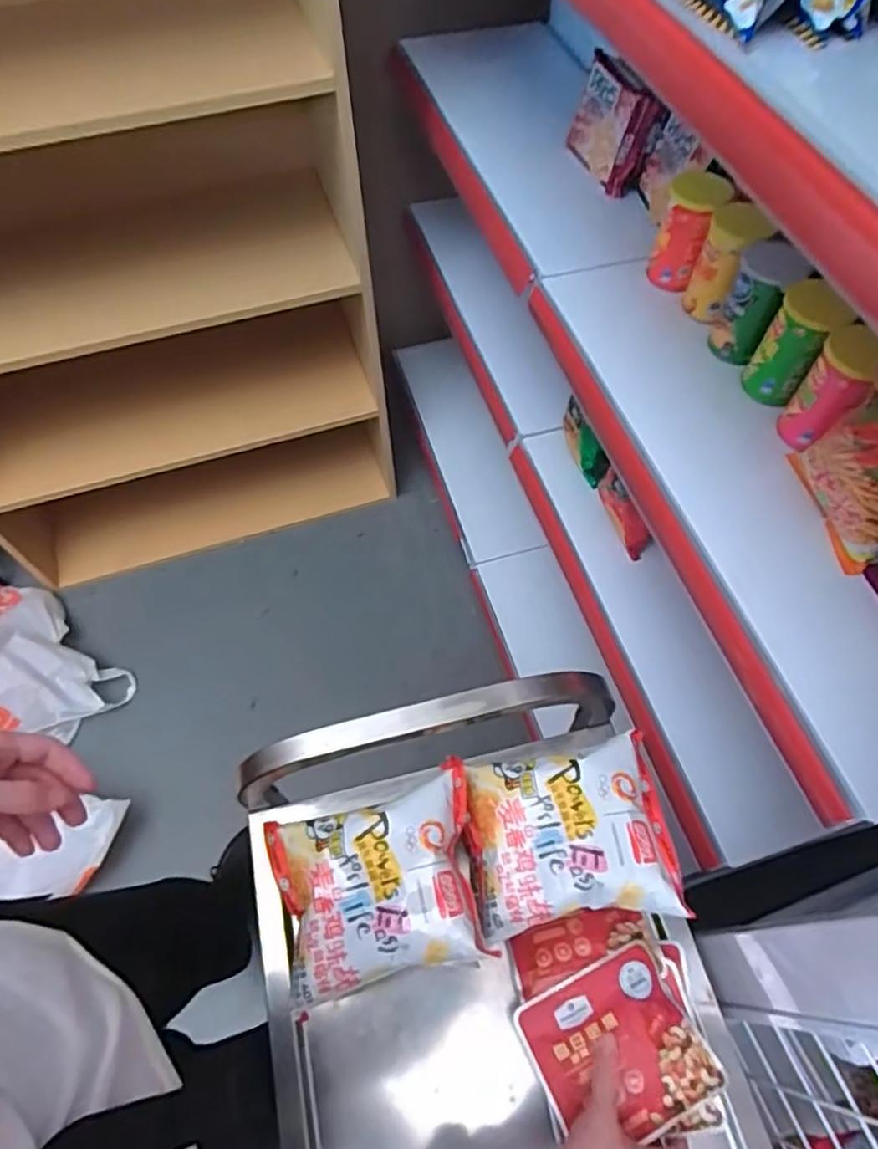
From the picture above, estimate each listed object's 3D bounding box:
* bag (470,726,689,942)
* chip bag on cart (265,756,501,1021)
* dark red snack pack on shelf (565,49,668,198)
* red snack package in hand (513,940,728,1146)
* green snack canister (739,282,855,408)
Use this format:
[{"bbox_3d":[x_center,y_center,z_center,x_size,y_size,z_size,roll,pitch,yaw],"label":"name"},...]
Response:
[{"bbox_3d":[0.113,0.217,0.562,0.165,0.049,0.148,-6,60,-5],"label":"bag"},{"bbox_3d":[-0.049,0.256,0.553,0.181,0.076,0.150,-15,61,-10],"label":"chip bag on cart"},{"bbox_3d":[0.236,-0.620,0.910,0.061,0.124,0.145,-15,61,-10],"label":"dark red snack pack on shelf"},{"bbox_3d":[0.144,0.387,0.540,0.132,0.020,0.115,-25,51,-8],"label":"red snack package in hand"},{"bbox_3d":[0.369,-0.236,0.687,0.067,0.110,0.060,29,63,15],"label":"green snack canister"}]

